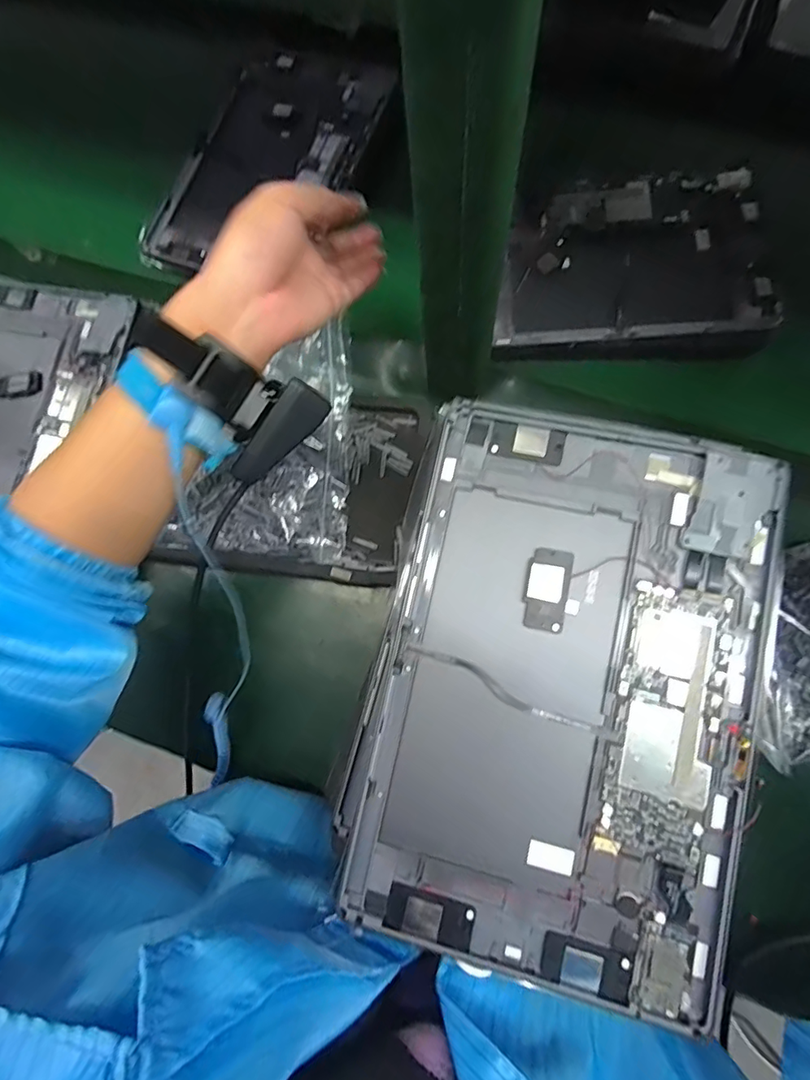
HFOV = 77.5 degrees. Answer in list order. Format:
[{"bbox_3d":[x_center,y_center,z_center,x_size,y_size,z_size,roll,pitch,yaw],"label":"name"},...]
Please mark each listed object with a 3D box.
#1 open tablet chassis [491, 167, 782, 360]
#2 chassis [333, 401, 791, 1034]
[{"bbox_3d":[0.187,-0.235,0.432,0.217,0.023,0.158,-2,77,1],"label":"open tablet chassis"},{"bbox_3d":[0.076,0.067,0.241,0.173,0.008,0.254,14,83,10],"label":"chassis"}]

